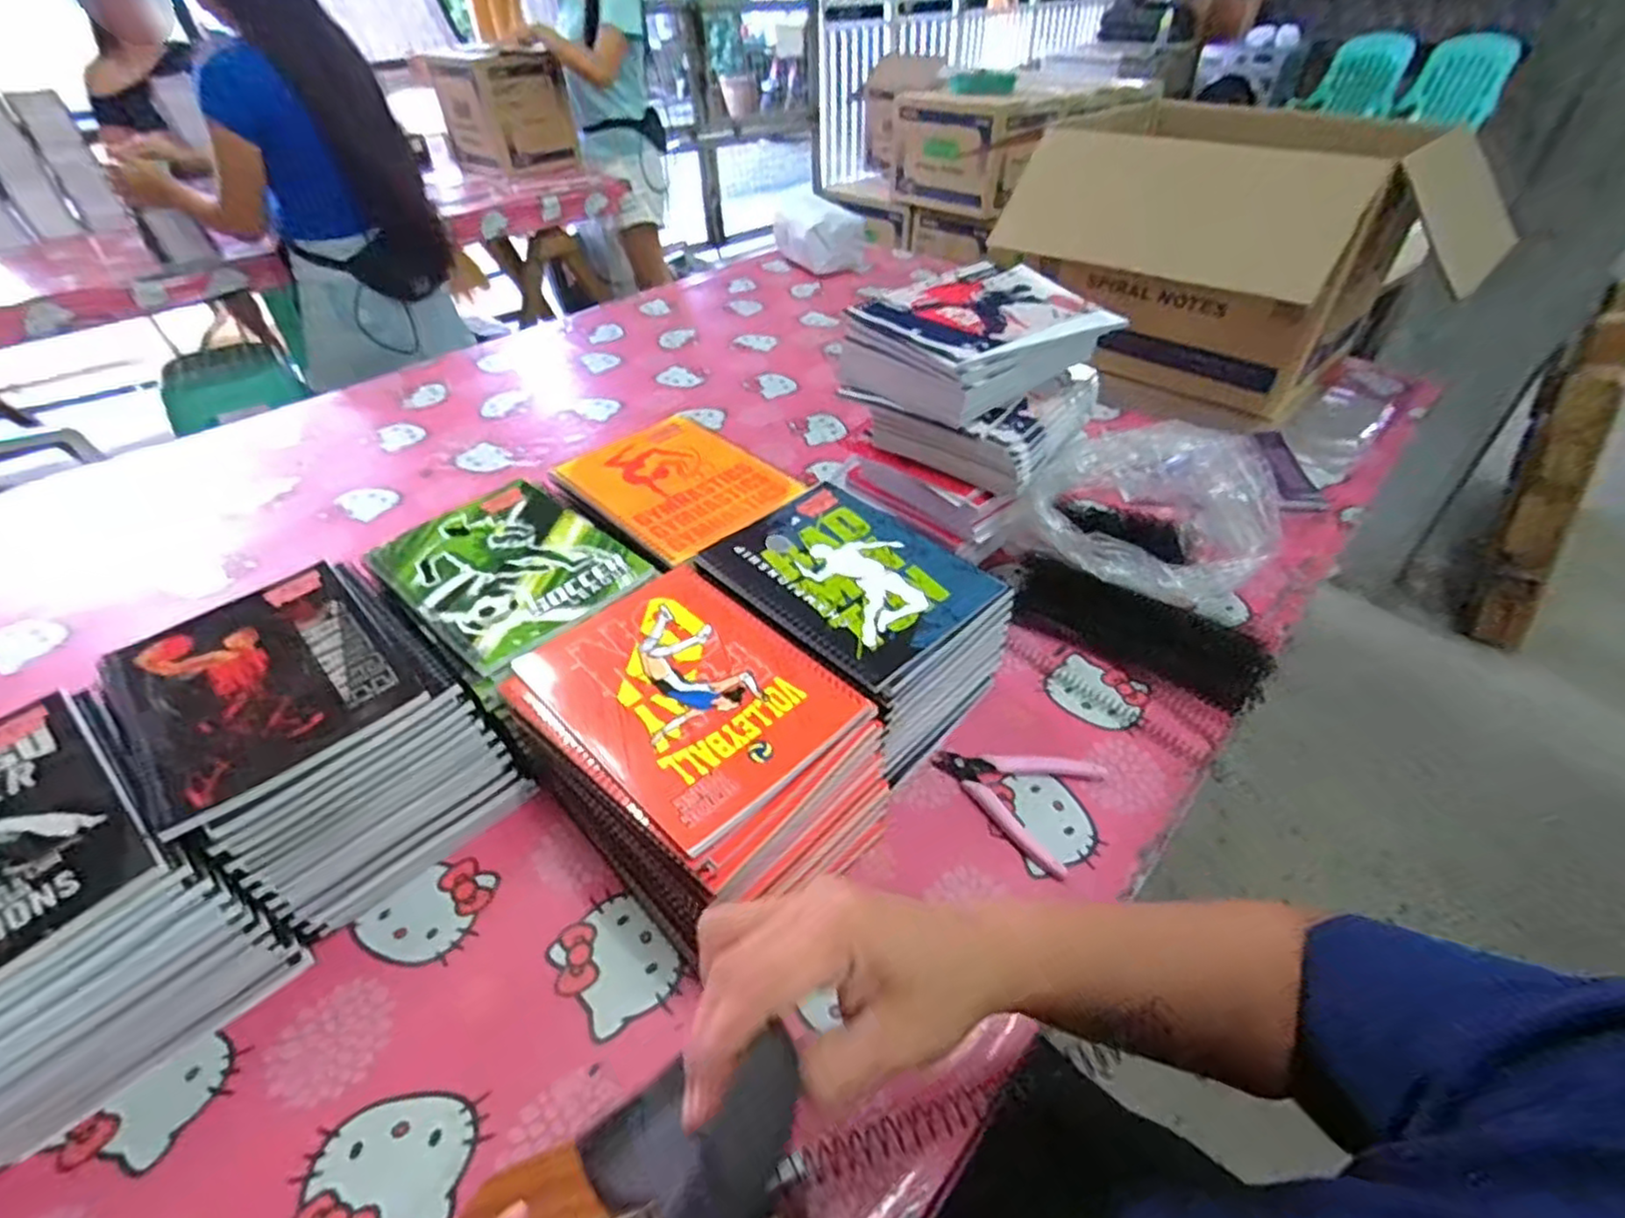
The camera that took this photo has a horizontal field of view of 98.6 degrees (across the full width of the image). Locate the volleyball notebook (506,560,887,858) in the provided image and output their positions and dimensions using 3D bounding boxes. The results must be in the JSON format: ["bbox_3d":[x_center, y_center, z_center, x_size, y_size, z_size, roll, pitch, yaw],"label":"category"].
[{"bbox_3d":[-0.081,0.049,0.469,0.154,0.007,0.202,-35,52,-30],"label":"volleyball notebook"}]

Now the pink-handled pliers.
[{"bbox_3d":[0.171,0.131,0.533,0.099,0.011,0.120,-27,49,-24],"label":"pink-handled pliers"}]

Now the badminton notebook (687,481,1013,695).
[{"bbox_3d":[0.027,-0.026,0.549,0.202,0.016,0.153,33,53,32],"label":"badminton notebook"}]

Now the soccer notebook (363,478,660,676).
[{"bbox_3d":[-0.245,-0.037,0.563,0.200,0.007,0.151,31,52,30],"label":"soccer notebook"}]

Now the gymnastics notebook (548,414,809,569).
[{"bbox_3d":[-0.128,-0.121,0.648,0.158,0.006,0.204,-33,51,-29],"label":"gymnastics notebook"}]

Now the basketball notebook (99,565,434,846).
[{"bbox_3d":[-0.374,0.045,0.474,0.196,0.009,0.146,33,53,31],"label":"basketball notebook"}]

